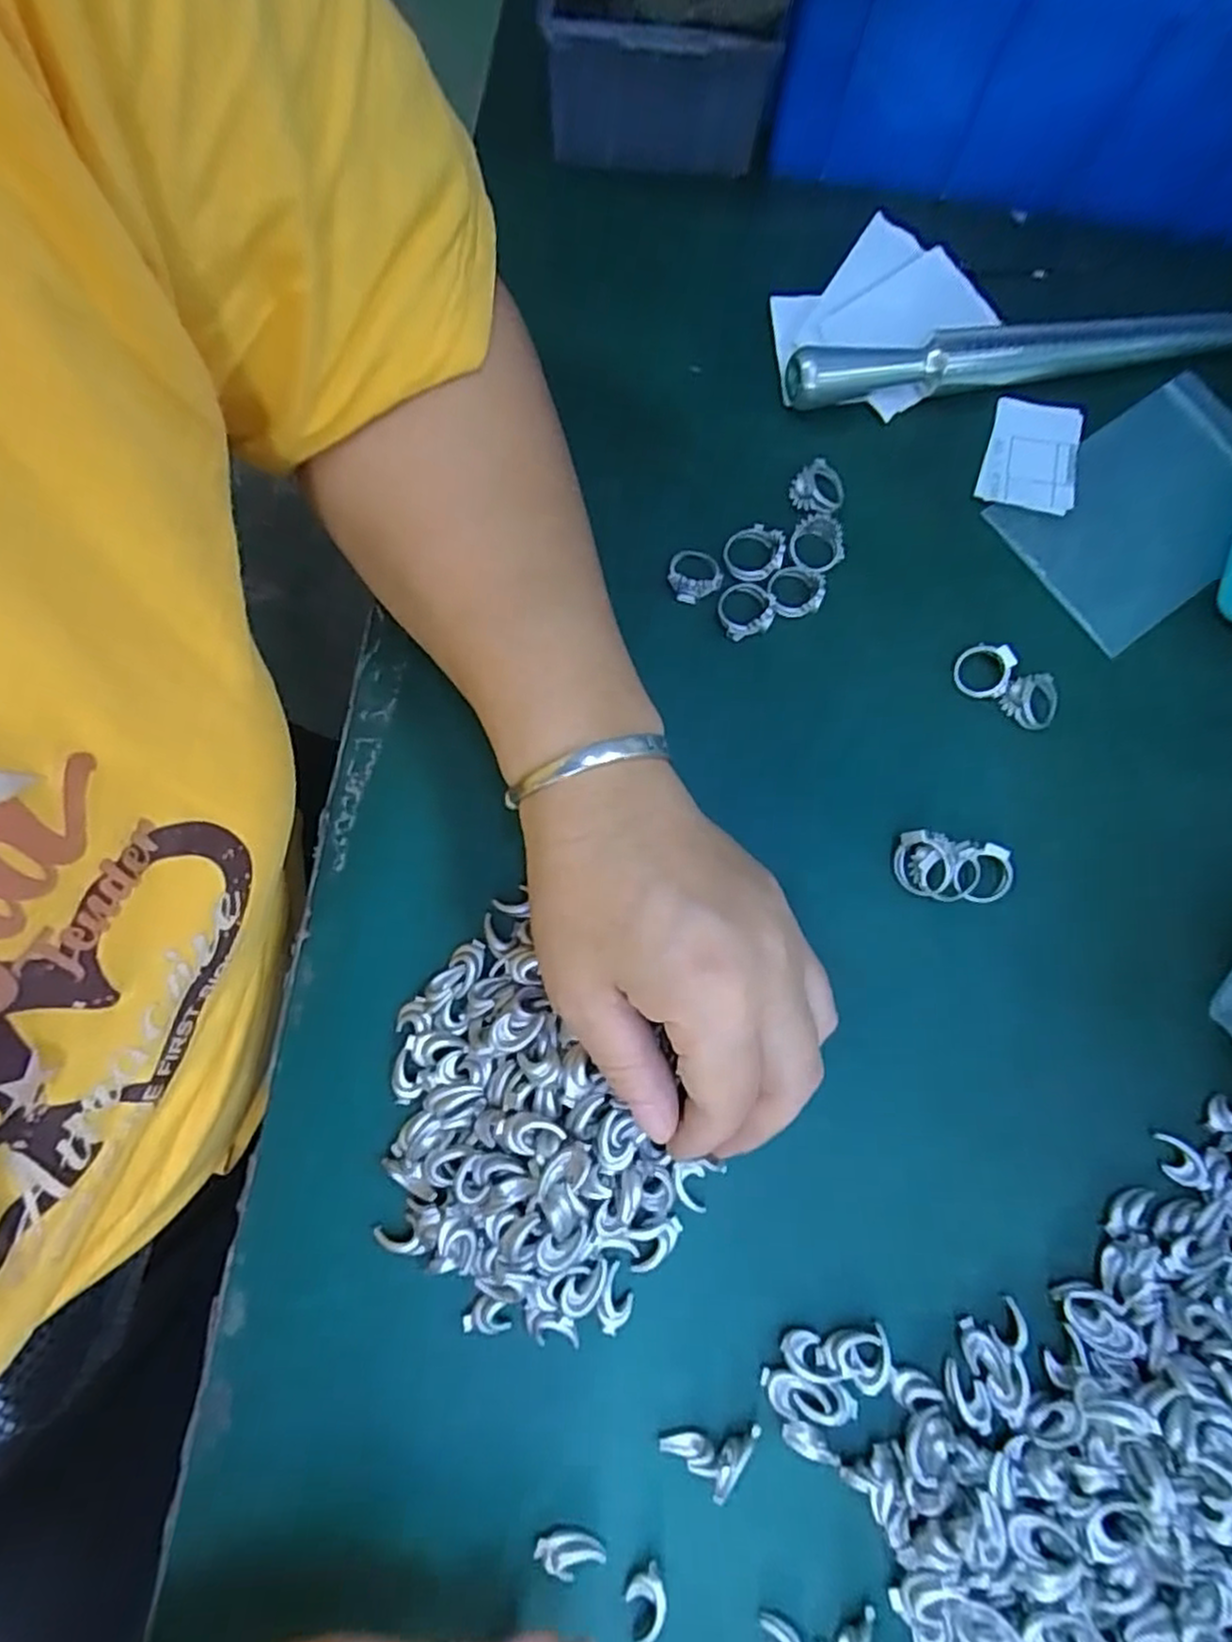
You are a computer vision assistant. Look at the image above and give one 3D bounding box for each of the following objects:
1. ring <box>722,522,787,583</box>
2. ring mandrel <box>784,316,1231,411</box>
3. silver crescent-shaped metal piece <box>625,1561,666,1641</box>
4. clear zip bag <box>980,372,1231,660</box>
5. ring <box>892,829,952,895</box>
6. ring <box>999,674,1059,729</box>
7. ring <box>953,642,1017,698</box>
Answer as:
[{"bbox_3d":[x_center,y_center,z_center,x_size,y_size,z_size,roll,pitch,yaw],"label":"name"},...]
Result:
[{"bbox_3d":[0.056,-0.109,0.288,0.023,0.005,0.024,1,78,-3],"label":"ring"},{"bbox_3d":[0.185,-0.199,0.304,0.227,0.021,0.018,-8,78,-5],"label":"ring mandrel"},{"bbox_3d":[0.010,0.239,0.216,0.012,0.006,0.022,-10,78,-3],"label":"silver crescent-shaped metal piece"},{"bbox_3d":[0.223,-0.130,0.298,0.114,0.006,0.078,-35,82,-9],"label":"clear zip bag"},{"bbox_3d":[0.112,0.015,0.262,0.017,0.012,0.021,6,78,-1],"label":"ring"},{"bbox_3d":[0.163,-0.048,0.280,0.021,0.007,0.021,1,78,-3],"label":"ring"},{"bbox_3d":[0.144,-0.059,0.280,0.019,0.013,0.019,0,77,0],"label":"ring"}]

